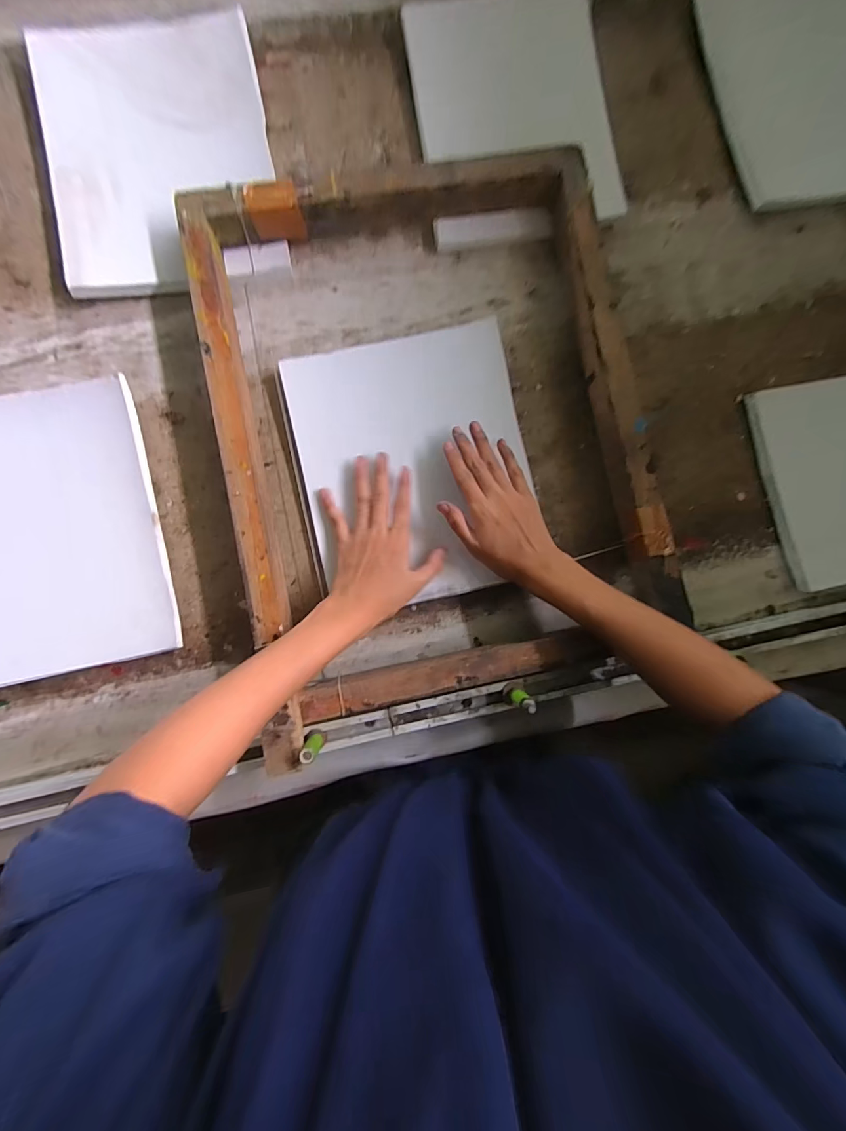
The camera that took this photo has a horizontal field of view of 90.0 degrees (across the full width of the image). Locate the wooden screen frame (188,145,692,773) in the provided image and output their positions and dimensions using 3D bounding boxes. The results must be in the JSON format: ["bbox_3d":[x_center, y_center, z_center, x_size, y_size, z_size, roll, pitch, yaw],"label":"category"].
[{"bbox_3d":[0.014,-0.129,0.415,0.401,0.060,0.520,-11,87,-4],"label":"wooden screen frame"}]

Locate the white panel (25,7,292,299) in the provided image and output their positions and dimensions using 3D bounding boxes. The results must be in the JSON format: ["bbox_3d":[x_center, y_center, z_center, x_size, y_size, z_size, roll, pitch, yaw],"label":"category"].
[{"bbox_3d":[-0.267,-0.421,0.433,0.213,0.027,0.273,-12,87,-4],"label":"white panel"}]

